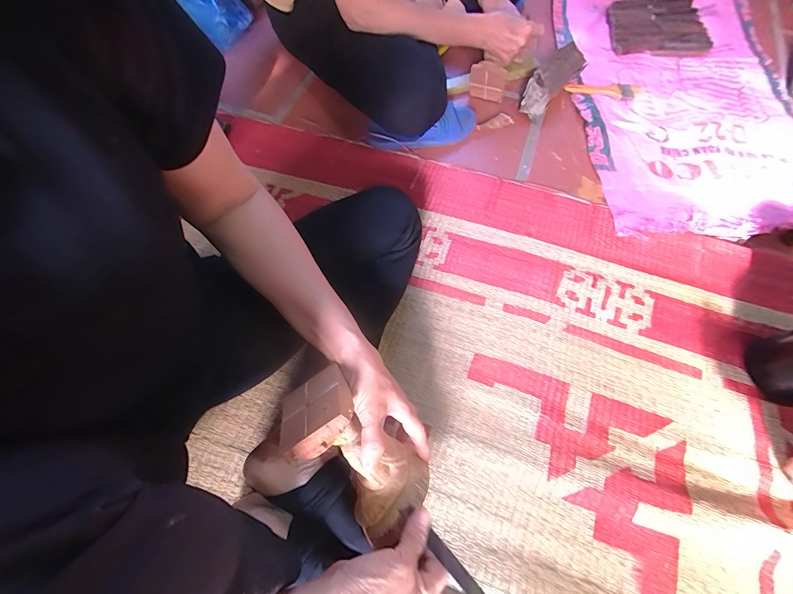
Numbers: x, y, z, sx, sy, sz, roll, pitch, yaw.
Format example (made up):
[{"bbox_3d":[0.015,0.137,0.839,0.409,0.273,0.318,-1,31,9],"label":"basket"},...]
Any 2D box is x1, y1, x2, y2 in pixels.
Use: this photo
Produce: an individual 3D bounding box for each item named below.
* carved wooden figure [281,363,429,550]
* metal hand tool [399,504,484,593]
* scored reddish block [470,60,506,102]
[{"bbox_3d":[-0.036,0.163,0.357,0.085,0.078,0.171,-42,109,-18],"label":"carved wooden figure"},{"bbox_3d":[0.060,0.255,0.326,0.013,0.007,0.160,-41,49,-17],"label":"metal hand tool"},{"bbox_3d":[0.191,-0.454,0.749,0.075,0.063,0.018,22,66,13],"label":"scored reddish block"}]

